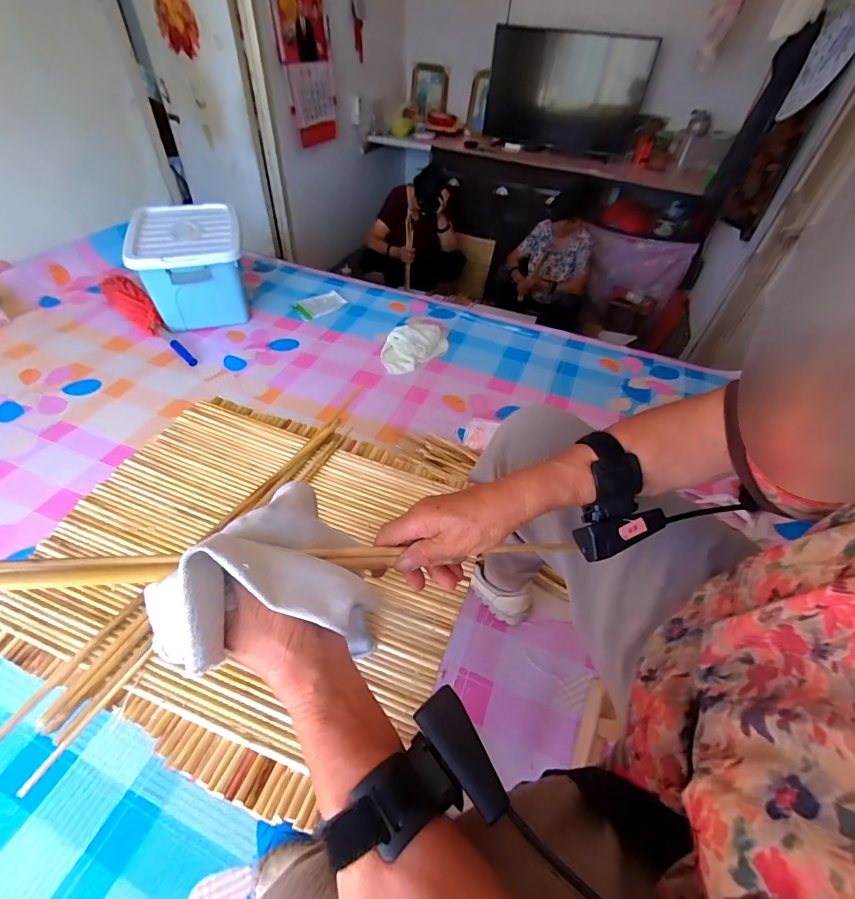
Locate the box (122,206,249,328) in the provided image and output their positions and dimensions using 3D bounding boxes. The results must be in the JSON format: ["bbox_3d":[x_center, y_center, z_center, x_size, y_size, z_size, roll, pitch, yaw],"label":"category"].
[{"bbox_3d":[-0.728,-0.570,1.357,0.292,0.245,0.349,-11,48,-15],"label":"box"}]

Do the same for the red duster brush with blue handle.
[{"bbox_3d":[-0.800,-0.376,1.224,0.478,0.075,0.082,36,53,26],"label":"red duster brush with blue handle"}]

